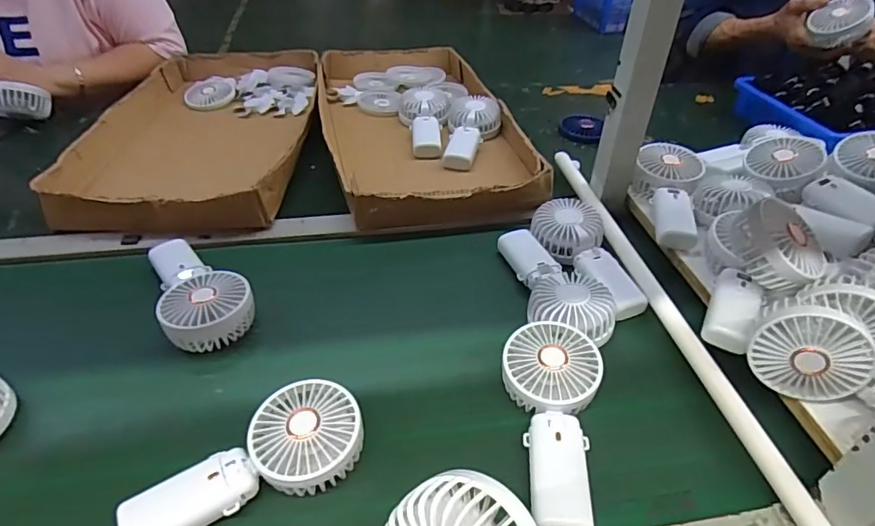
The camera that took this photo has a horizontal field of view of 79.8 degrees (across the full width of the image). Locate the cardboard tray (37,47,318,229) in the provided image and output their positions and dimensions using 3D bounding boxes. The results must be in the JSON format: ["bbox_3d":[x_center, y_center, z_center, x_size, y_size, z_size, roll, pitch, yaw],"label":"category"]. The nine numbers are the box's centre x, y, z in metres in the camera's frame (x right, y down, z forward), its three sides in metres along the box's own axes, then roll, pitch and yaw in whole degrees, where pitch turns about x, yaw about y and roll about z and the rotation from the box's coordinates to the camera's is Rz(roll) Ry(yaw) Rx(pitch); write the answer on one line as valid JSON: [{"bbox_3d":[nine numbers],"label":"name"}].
[{"bbox_3d":[-0.373,-0.224,0.840,0.334,0.069,0.522,-2,41,-3],"label":"cardboard tray"}]

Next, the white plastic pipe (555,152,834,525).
[{"bbox_3d":[0.250,0.064,0.523,0.024,0.024,0.682,-6,41,-8],"label":"white plastic pipe"}]

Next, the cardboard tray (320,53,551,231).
[{"bbox_3d":[-0.034,-0.239,0.869,0.286,0.065,0.533,-8,42,-10],"label":"cardboard tray"}]

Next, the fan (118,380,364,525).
[{"bbox_3d":[-0.151,0.155,0.418,0.181,0.032,0.082,-16,44,-19],"label":"fan"}]

